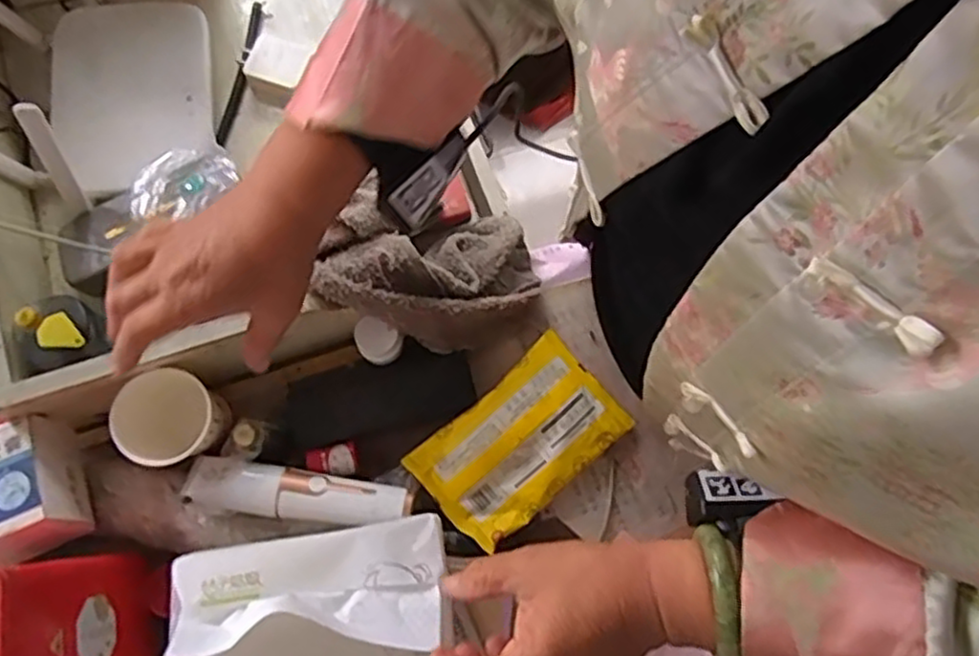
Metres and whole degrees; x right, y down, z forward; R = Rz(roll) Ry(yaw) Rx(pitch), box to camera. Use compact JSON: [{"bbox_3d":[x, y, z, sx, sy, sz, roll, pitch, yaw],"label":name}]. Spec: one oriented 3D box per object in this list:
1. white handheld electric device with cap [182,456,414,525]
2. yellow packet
[{"bbox_3d":[-0.150,0.132,0.565,0.172,0.032,0.037,9,75,1],"label":"white handheld electric device with cap"},{"bbox_3d":[0.026,0.095,0.602,0.167,0.024,0.103,-40,79,-11],"label":"yellow packet"}]

